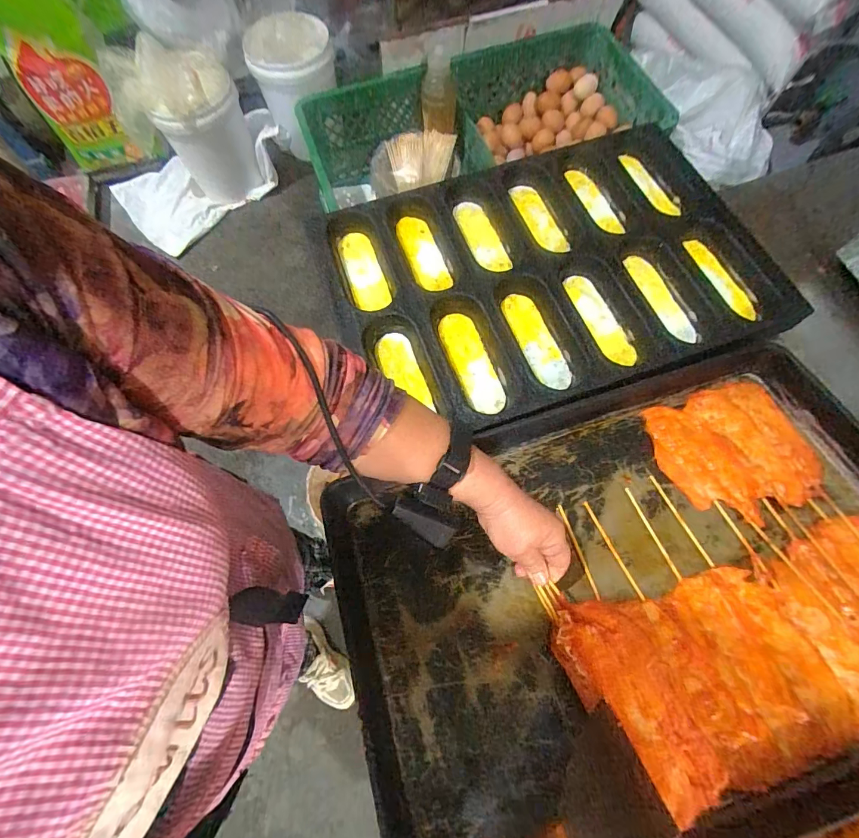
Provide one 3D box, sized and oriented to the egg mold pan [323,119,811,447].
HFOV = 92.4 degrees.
[{"bbox_3d":[0.177,-0.222,0.615,0.628,0.059,0.423,-20,70,-6],"label":"egg mold pan"}]

